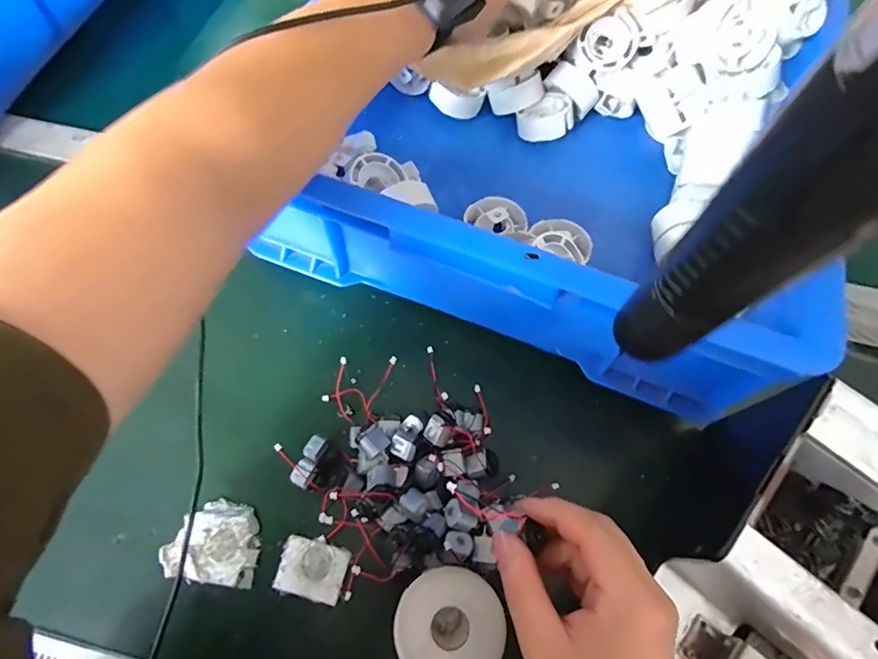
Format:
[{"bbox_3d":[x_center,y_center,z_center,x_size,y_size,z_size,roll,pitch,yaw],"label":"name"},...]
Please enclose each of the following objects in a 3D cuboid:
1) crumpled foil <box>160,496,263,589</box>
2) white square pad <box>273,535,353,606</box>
[{"bbox_3d":[-0.161,0.152,0.360,0.064,0.006,0.052,7,64,1],"label":"crumpled foil"},{"bbox_3d":[-0.089,0.169,0.354,0.048,0.004,0.035,14,64,5],"label":"white square pad"}]

